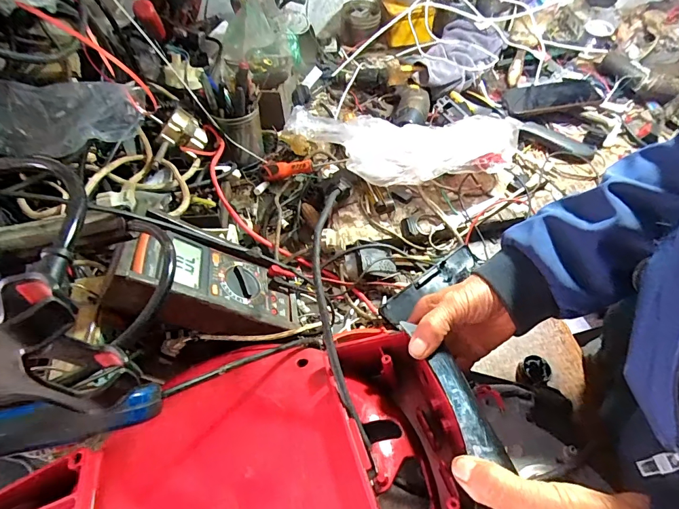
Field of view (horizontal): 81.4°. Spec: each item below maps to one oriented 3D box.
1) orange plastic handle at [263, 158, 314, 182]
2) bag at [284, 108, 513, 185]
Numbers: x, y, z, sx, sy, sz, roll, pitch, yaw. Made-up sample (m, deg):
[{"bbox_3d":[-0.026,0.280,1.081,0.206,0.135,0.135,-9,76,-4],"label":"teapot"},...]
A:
[{"bbox_3d":[-0.083,-0.142,0.649,0.078,0.025,0.018,-9,54,7],"label":"orange plastic handle"},{"bbox_3d":[0.094,-0.162,0.582,0.340,0.048,0.120,1,55,0],"label":"bag"}]

